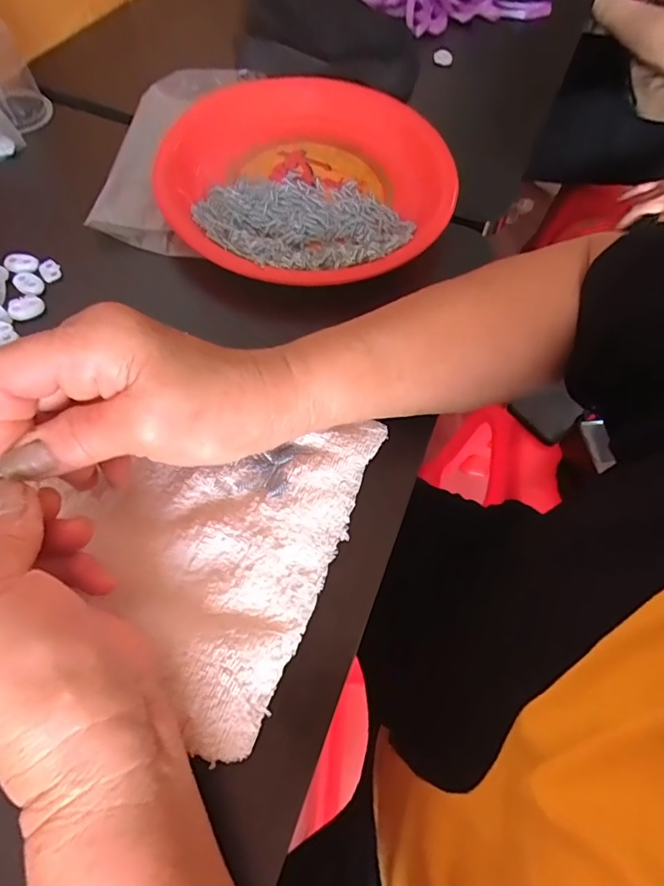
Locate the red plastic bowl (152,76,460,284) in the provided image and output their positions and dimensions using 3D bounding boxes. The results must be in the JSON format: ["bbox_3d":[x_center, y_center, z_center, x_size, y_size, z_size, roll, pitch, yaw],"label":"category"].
[{"bbox_3d":[-0.016,-0.211,0.402,0.216,0.040,0.214,2,60,-3],"label":"red plastic bowl"}]

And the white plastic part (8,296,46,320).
[{"bbox_3d":[-0.206,-0.092,0.345,0.023,0.007,0.015,-24,64,-17],"label":"white plastic part"}]

